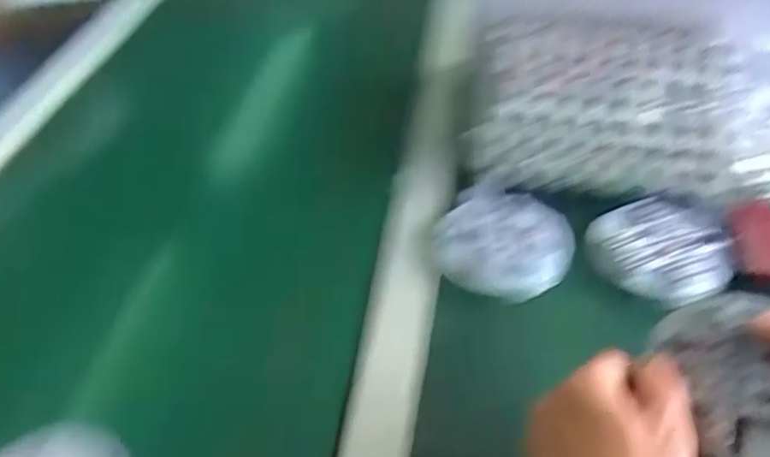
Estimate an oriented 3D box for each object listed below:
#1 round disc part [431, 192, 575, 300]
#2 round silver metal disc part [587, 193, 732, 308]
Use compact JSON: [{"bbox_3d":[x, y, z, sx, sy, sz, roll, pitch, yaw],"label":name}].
[{"bbox_3d":[0.099,0.013,0.564,0.113,0.026,0.104,1,43,-1],"label":"round disc part"},{"bbox_3d":[0.232,0.011,0.563,0.112,0.019,0.113,1,43,-1],"label":"round silver metal disc part"}]

